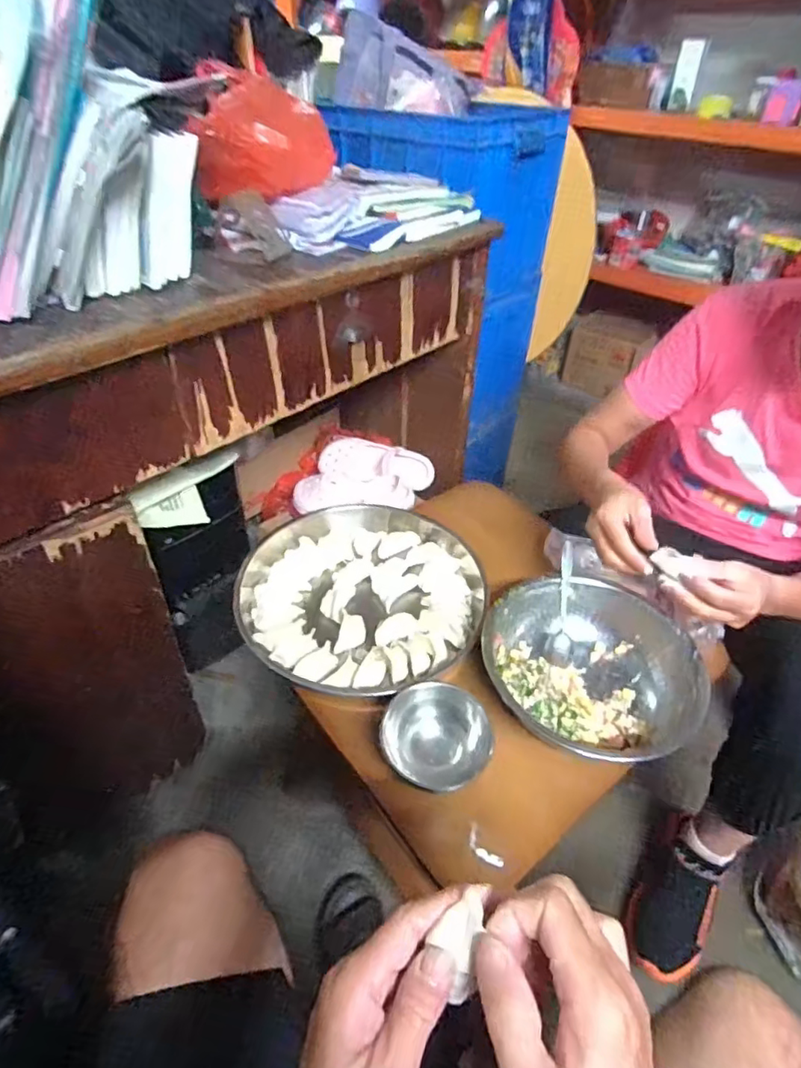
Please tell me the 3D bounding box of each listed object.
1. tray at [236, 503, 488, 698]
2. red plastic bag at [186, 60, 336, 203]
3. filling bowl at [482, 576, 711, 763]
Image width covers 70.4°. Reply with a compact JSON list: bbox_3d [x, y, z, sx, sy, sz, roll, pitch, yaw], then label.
[{"bbox_3d":[-0.048,0.071,0.751,0.306,0.036,0.309,-18,45,-21],"label":"tray"},{"bbox_3d":[-0.179,-0.531,0.758,0.111,0.106,0.184,14,43,13],"label":"red plastic bag"},{"bbox_3d":[0.214,0.153,0.647,0.231,0.077,0.211,30,48,27],"label":"filling bowl"}]

